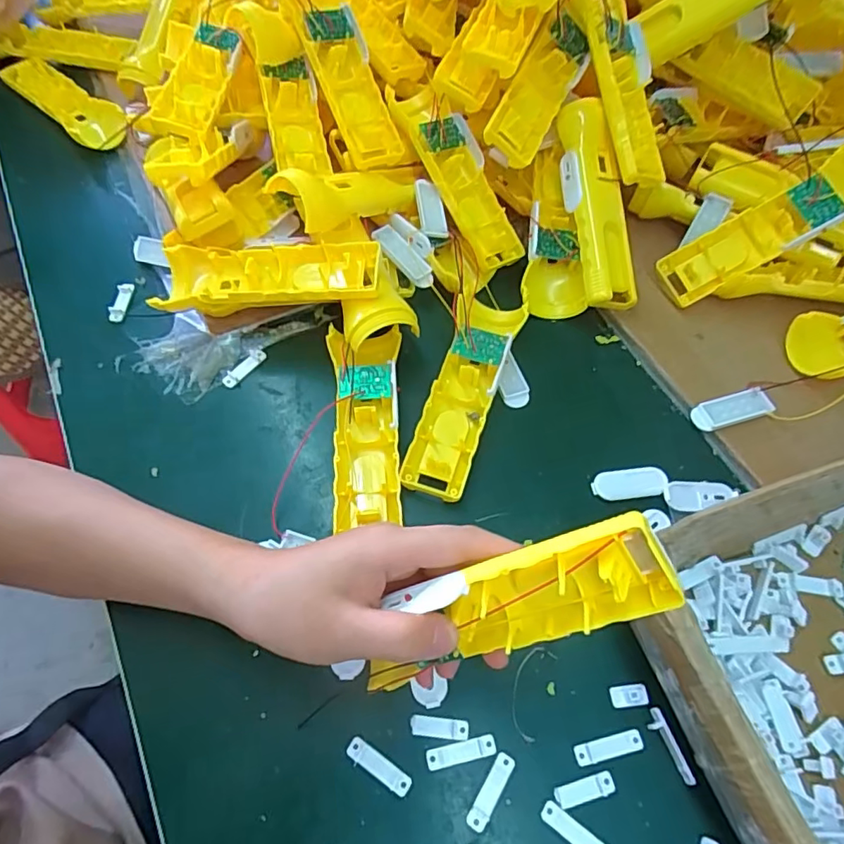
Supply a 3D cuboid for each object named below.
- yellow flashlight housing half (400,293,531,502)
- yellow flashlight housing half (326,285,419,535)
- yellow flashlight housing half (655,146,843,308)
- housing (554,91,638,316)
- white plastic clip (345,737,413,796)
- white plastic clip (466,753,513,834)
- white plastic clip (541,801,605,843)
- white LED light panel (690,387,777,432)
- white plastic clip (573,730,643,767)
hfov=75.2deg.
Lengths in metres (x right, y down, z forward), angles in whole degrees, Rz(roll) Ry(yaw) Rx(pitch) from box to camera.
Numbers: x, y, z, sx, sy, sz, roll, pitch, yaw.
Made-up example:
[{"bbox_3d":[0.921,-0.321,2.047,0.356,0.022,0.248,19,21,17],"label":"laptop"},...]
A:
[{"bbox_3d":[0.030,-0.023,0.382,0.043,0.022,0.158,16,66,11],"label":"yellow flashlight housing half"},{"bbox_3d":[-0.036,-0.011,0.375,0.061,0.048,0.158,0,76,3],"label":"yellow flashlight housing half"},{"bbox_3d":[0.259,-0.144,0.413,0.154,0.022,0.045,-29,63,18],"label":"yellow flashlight housing half"},{"bbox_3d":[0.135,-0.167,0.416,0.040,0.022,0.160,-6,82,0],"label":"housing"},{"bbox_3d":[-0.023,0.181,0.287,0.038,0.004,0.011,30,69,17],"label":"white plastic clip"},{"bbox_3d":[0.036,0.191,0.283,0.010,0.004,0.038,30,69,17],"label":"white plastic clip"},{"bbox_3d":[0.078,0.207,0.274,0.037,0.004,0.011,35,70,18],"label":"white plastic clip"},{"bbox_3d":[0.218,-0.009,0.384,0.058,0.006,0.021,-16,64,-5],"label":"white LED light panel"},{"bbox_3d":[0.100,0.174,0.292,0.037,0.004,0.011,-13,64,-3],"label":"white plastic clip"}]

